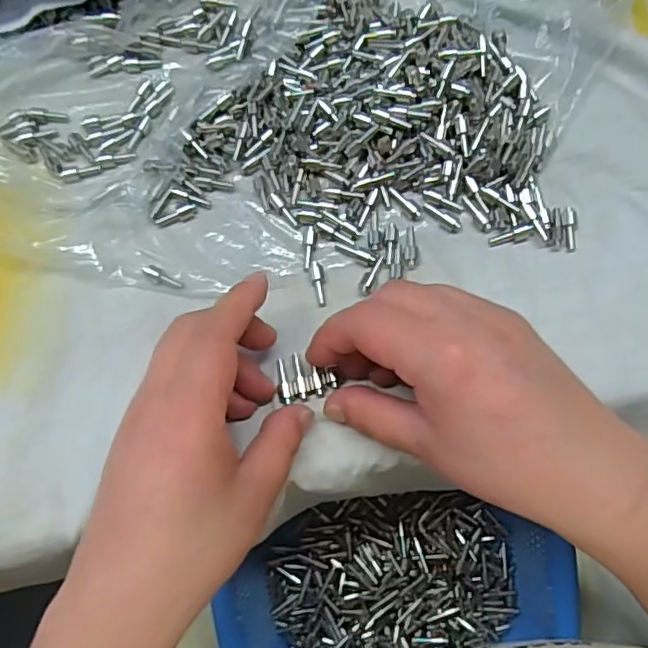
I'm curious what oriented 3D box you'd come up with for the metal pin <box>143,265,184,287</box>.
[{"bbox_3d":[-0.083,-0.024,0.309,0.022,0.004,0.006,27,78,-5],"label":"metal pin"}]

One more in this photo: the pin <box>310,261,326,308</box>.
[{"bbox_3d":[-0.003,-0.020,0.305,0.007,0.005,0.024,-5,76,1],"label":"pin"}]

